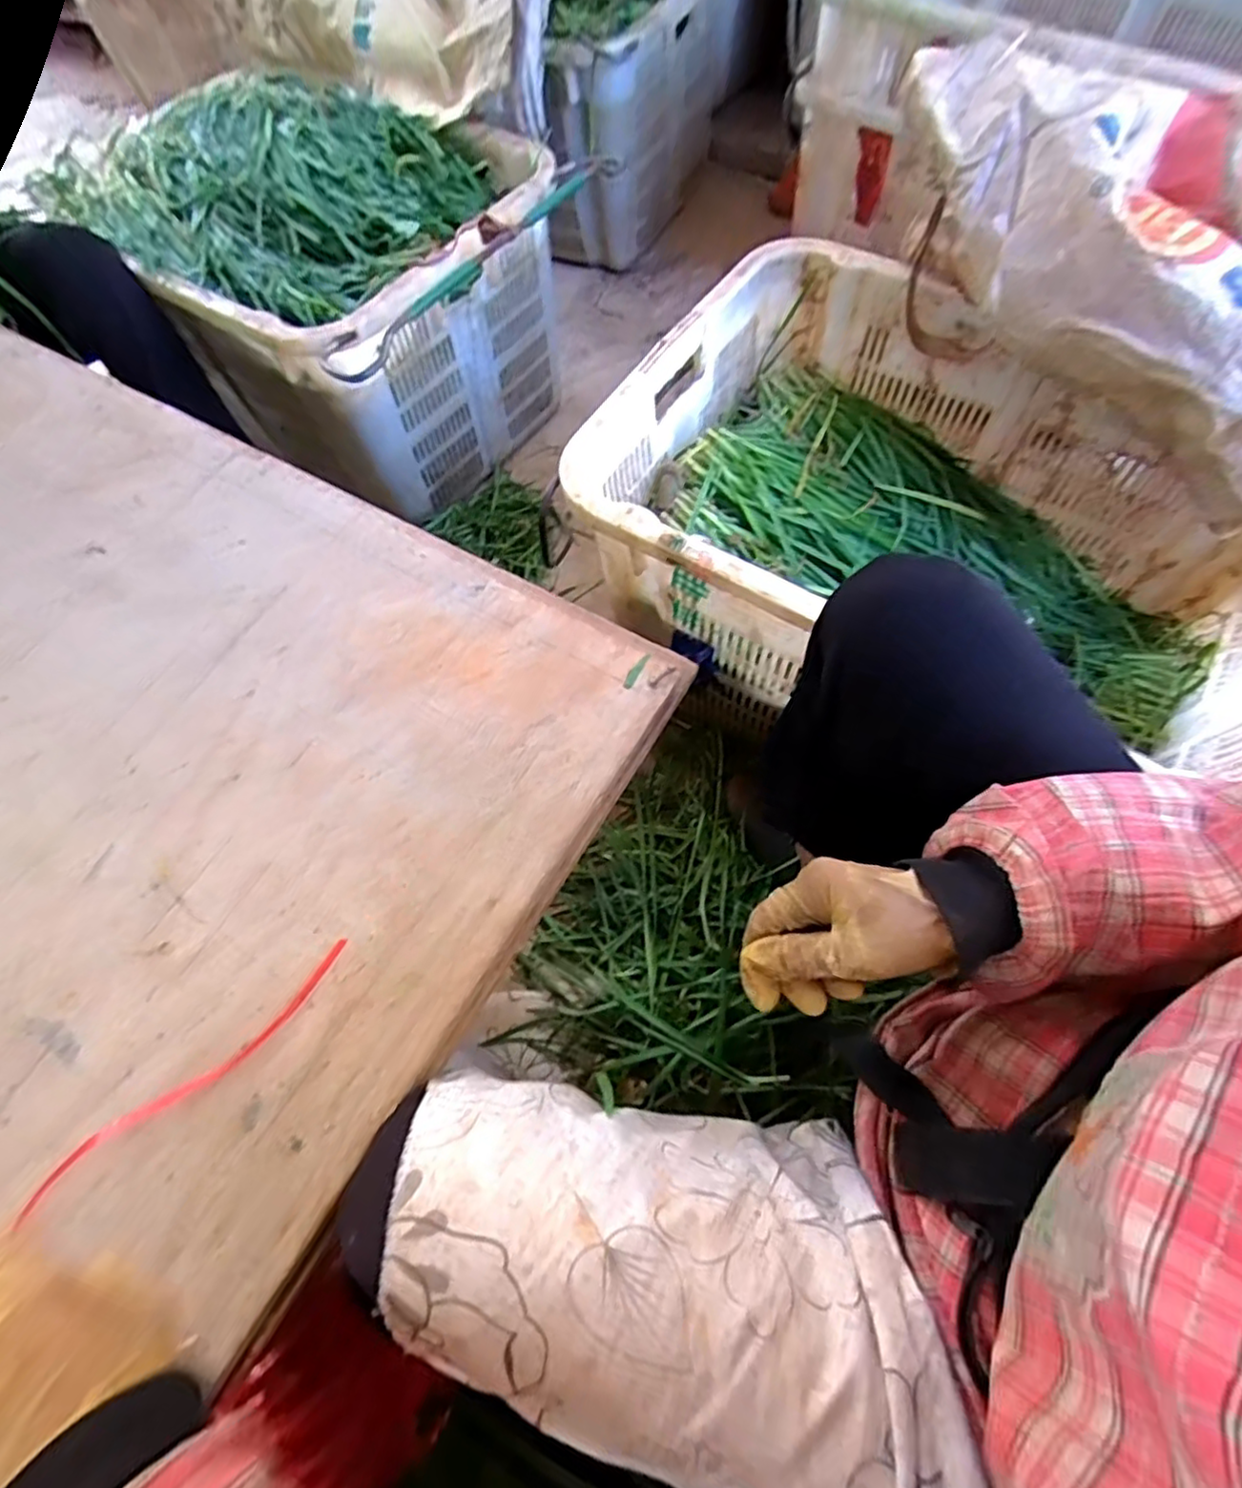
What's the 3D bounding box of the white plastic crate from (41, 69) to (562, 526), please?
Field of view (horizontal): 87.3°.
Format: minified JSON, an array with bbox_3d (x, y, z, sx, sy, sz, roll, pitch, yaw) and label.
[{"bbox_3d":[-0.418,-0.659,0.975,0.644,0.332,0.436,30,72,18],"label":"white plastic crate"}]

